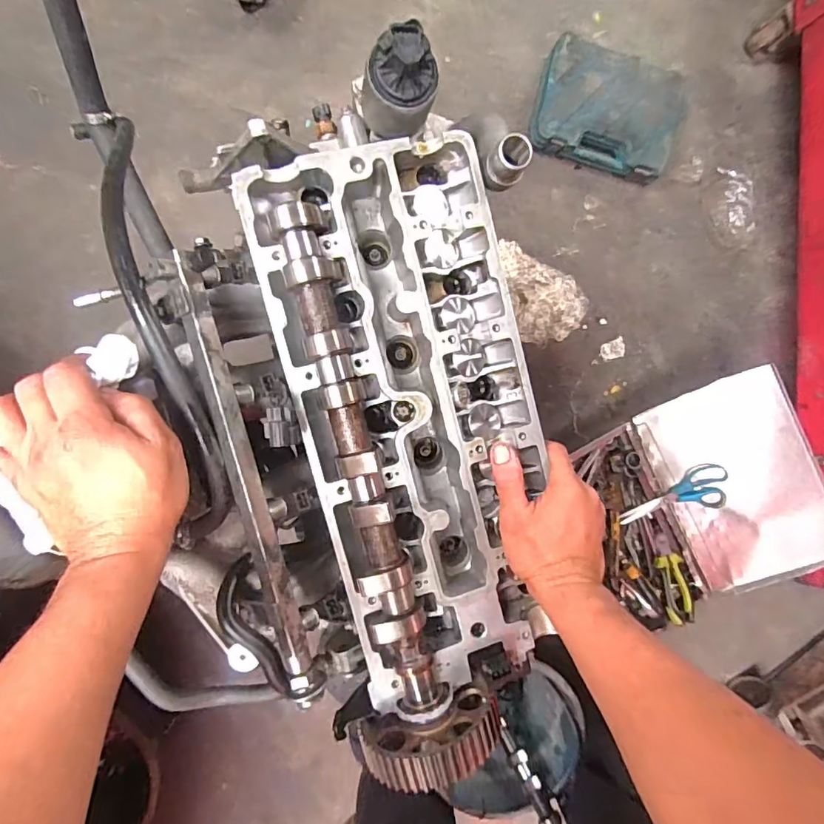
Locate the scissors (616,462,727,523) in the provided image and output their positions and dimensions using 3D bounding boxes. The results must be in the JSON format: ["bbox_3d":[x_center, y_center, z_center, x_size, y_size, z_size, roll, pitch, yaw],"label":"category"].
[{"bbox_3d":[0.491,0.165,0.926,0.197,0.017,0.093,-23,98,9],"label":"scissors"}]

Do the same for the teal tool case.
[{"bbox_3d":[0.372,-0.571,0.937,0.282,0.071,0.197,16,93,-9],"label":"teal tool case"}]

